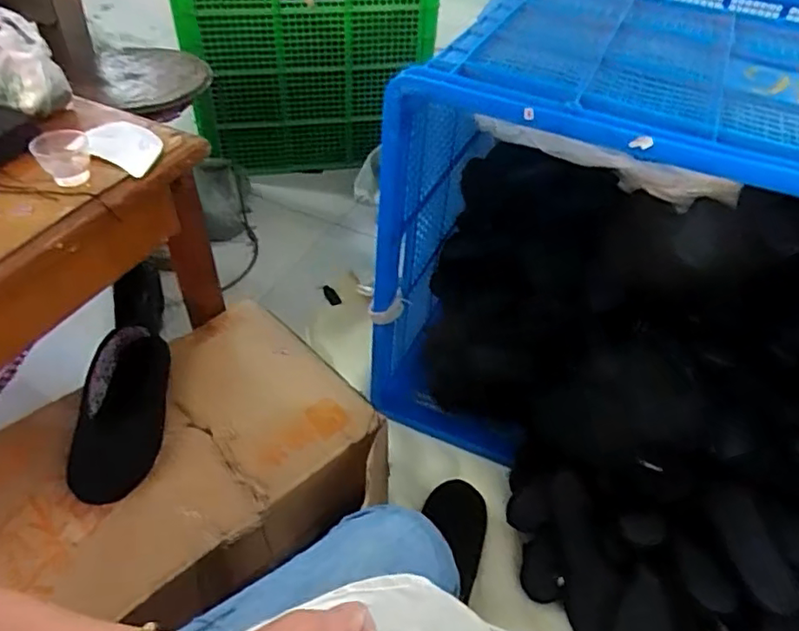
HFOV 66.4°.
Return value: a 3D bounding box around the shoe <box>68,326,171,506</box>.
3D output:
[{"bbox_3d":[-0.349,0.118,0.762,0.102,0.059,0.240,-4,46,-9],"label":"shoe"}]

